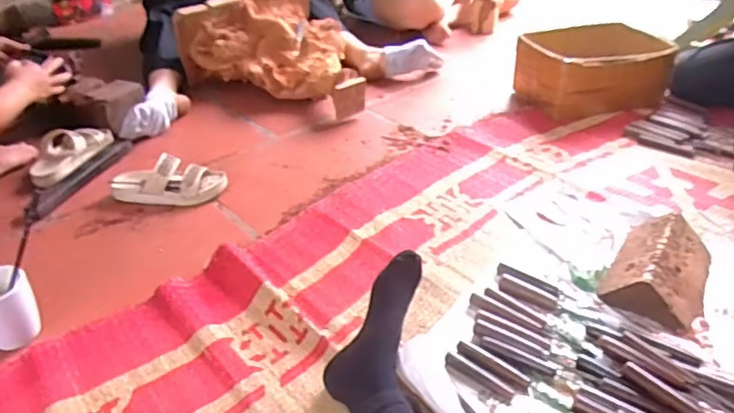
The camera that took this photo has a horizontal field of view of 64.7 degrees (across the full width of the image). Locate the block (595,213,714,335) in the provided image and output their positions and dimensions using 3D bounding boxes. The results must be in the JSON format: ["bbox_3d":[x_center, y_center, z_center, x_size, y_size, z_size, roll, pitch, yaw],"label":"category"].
[{"bbox_3d":[0.467,0.089,0.914,0.136,0.063,0.202,21,42,29],"label":"block"}]

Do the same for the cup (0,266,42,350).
[{"bbox_3d":[-0.544,0.149,0.863,0.082,0.096,0.083,-2,36,1],"label":"cup"}]

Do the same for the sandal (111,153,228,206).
[{"bbox_3d":[-0.405,-0.054,1.175,0.218,0.065,0.082,0,36,3],"label":"sandal"}]

